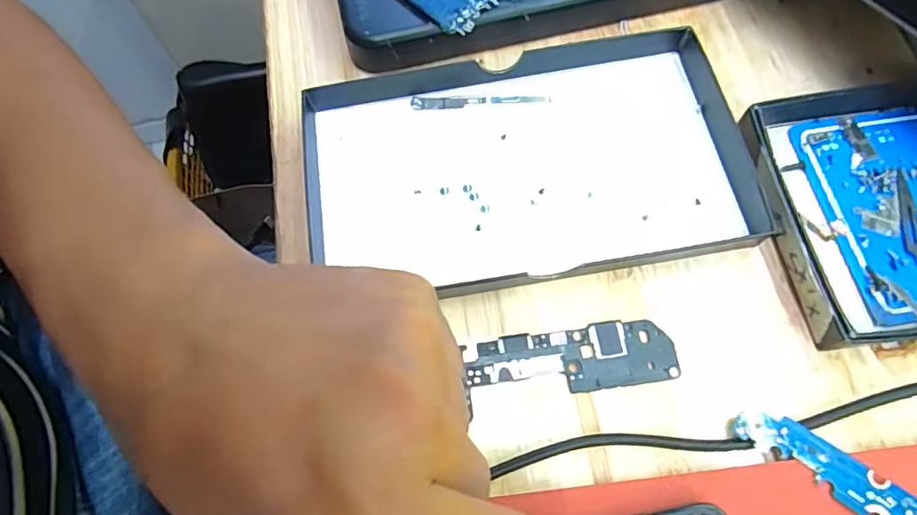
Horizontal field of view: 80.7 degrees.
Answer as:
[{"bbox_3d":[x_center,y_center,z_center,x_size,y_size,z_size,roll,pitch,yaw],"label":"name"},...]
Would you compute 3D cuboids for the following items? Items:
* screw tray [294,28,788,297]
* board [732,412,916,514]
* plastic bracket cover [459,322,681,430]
[{"bbox_3d":[0.026,-0.040,0.225,0.184,0.015,0.099,-8,68,0],"label":"screw tray"},{"bbox_3d":[0.126,0.073,0.173,0.070,0.006,0.016,35,74,15],"label":"board"},{"bbox_3d":[0.041,0.038,0.198,0.076,0.004,0.024,-9,68,-1],"label":"plastic bracket cover"}]

